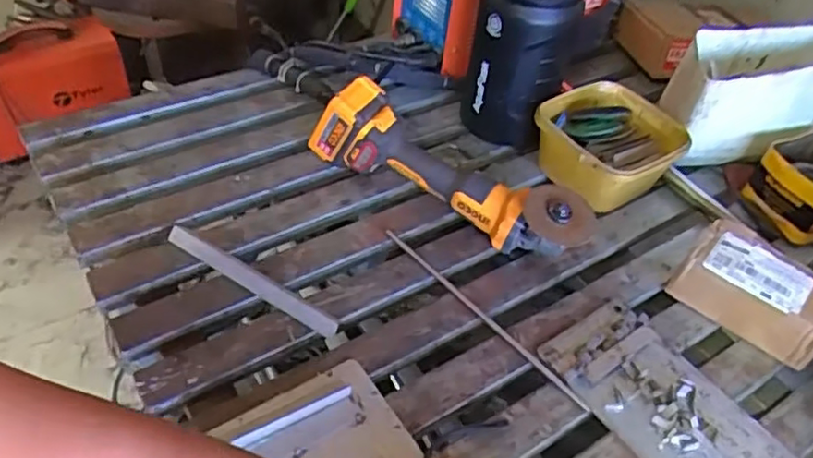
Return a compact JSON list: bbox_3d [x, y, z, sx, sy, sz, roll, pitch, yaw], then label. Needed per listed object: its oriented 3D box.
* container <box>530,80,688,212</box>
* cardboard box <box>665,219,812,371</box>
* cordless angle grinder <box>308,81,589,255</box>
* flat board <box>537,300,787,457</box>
[{"bbox_3d":[0.270,-0.107,0.889,0.174,0.094,0.160,-18,51,-24],"label":"container"},{"bbox_3d":[0.404,0.072,0.757,0.165,0.075,0.098,31,51,22],"label":"cardboard box"},{"bbox_3d":[0.054,-0.074,0.818,0.372,0.126,0.112,21,47,13],"label":"cordless angle grinder"},{"bbox_3d":[0.294,0.216,0.641,0.132,0.017,0.343,-24,53,-26],"label":"flat board"}]

